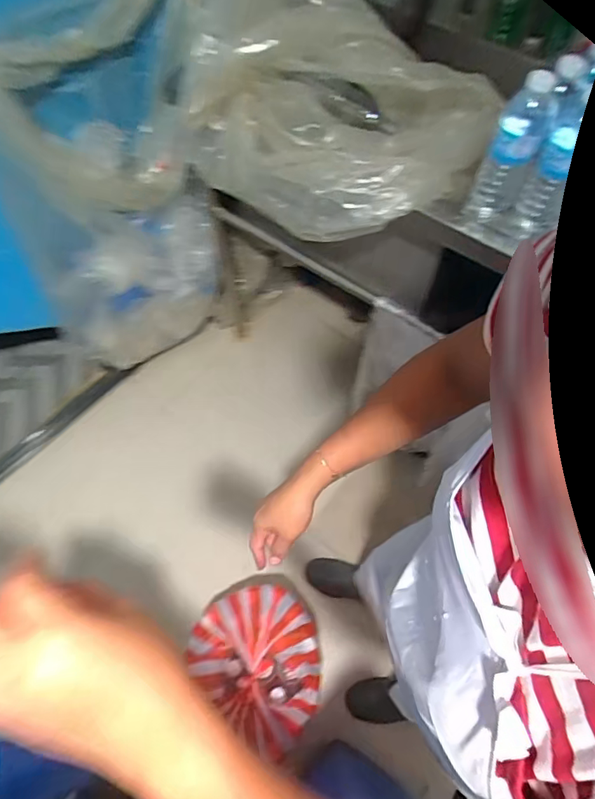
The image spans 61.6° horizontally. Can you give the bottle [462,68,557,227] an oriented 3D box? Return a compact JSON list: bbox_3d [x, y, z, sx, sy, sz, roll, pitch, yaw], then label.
[{"bbox_3d":[0.306,-0.354,0.722,0.066,0.196,0.073,19,65,10],"label":"bottle"}]

